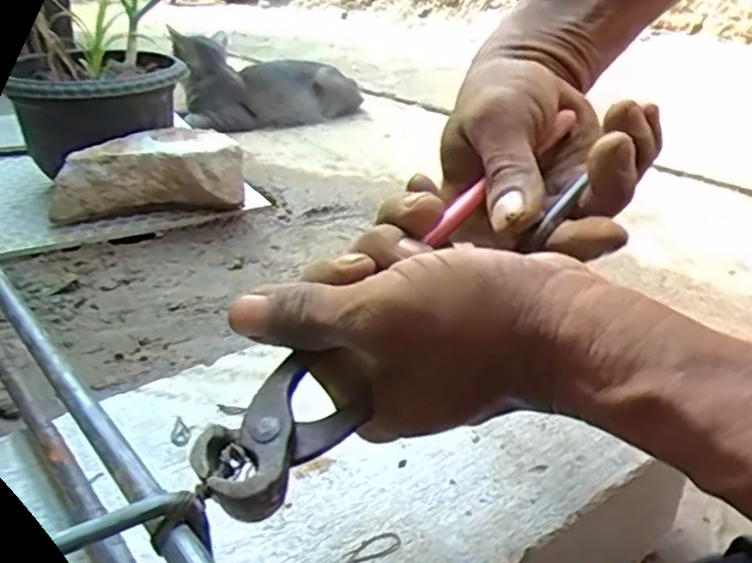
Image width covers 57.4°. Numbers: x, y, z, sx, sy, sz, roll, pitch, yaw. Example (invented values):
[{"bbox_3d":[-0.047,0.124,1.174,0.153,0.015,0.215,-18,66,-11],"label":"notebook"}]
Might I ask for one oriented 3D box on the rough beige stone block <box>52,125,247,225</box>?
[{"bbox_3d":[-0.265,-0.120,0.809,0.211,0.104,0.090,-5,25,-11],"label":"rough beige stone block"}]

